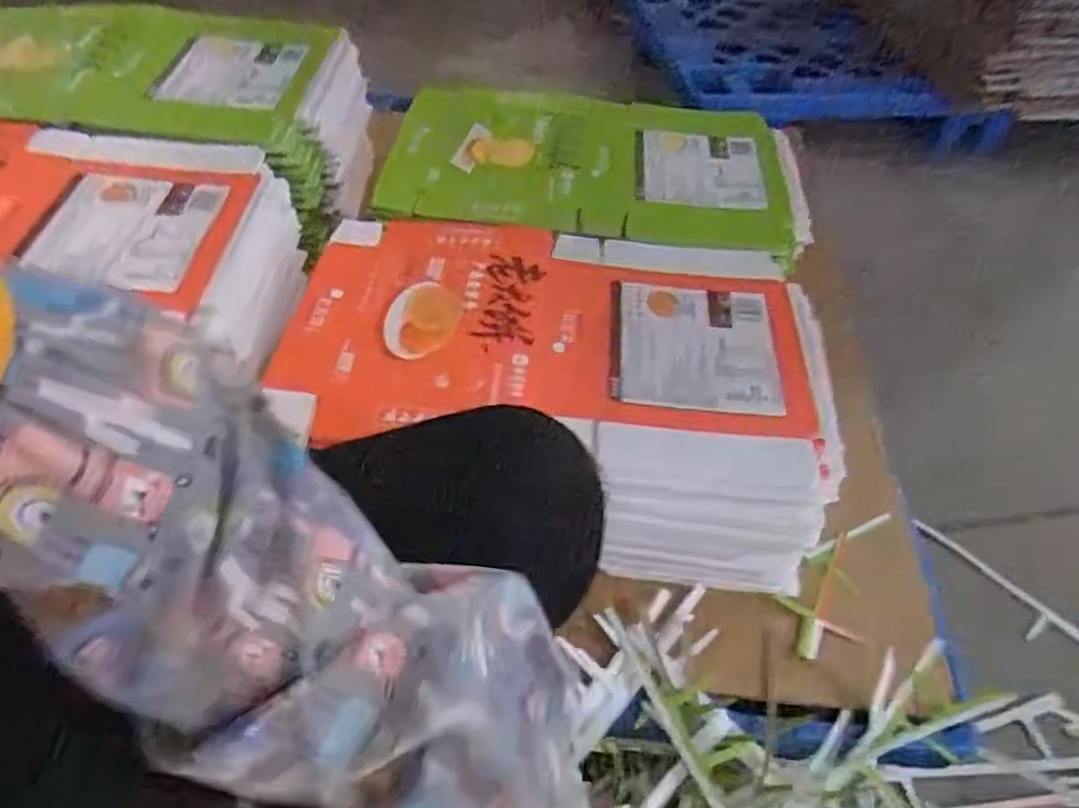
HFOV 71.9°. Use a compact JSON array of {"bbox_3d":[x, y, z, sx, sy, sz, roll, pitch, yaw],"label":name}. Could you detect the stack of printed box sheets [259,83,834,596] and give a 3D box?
[{"bbox_3d":[0.033,-0.123,0.796,0.478,0.132,0.582,7,46,4],"label":"stack of printed box sheets"}]

